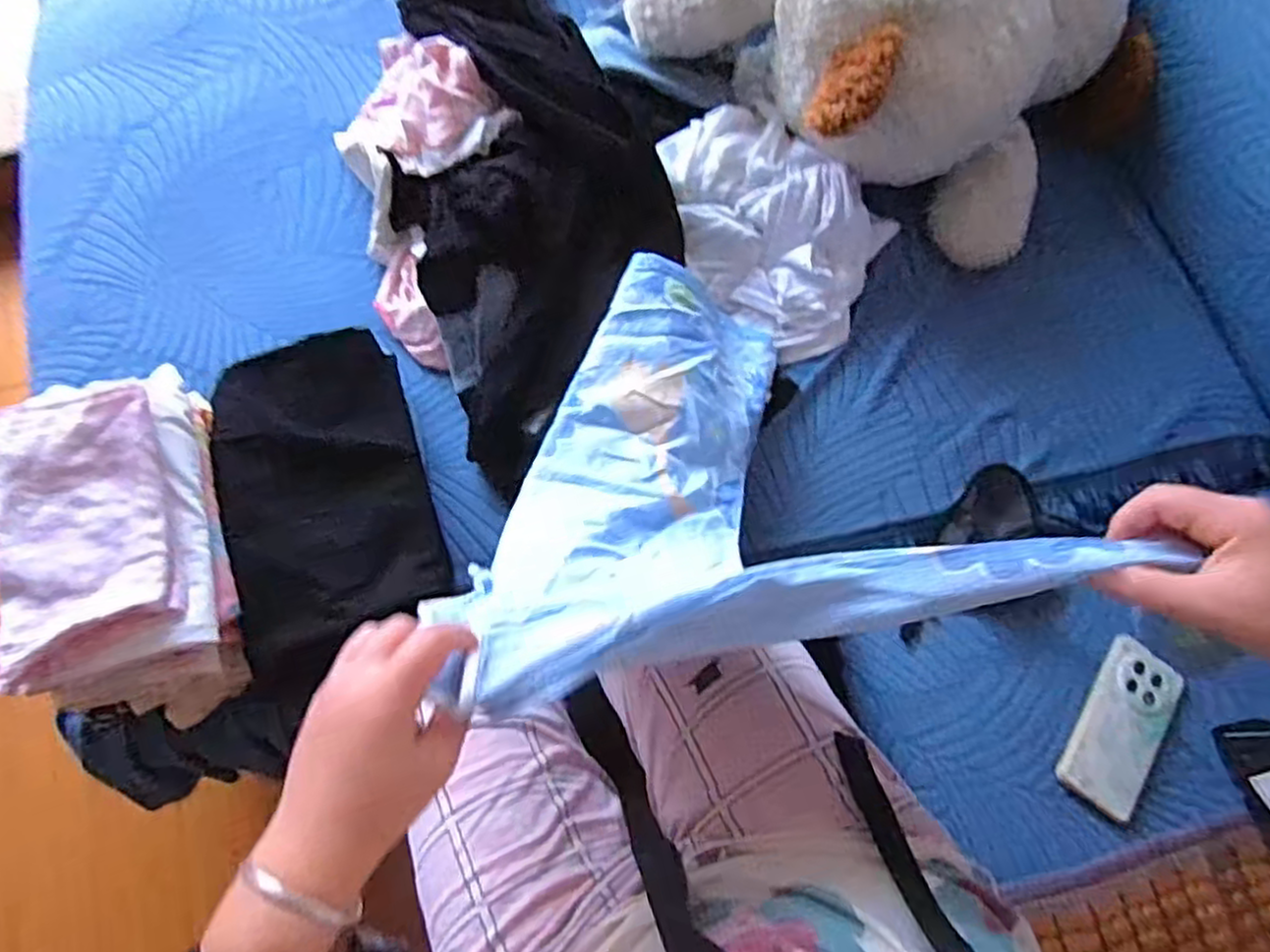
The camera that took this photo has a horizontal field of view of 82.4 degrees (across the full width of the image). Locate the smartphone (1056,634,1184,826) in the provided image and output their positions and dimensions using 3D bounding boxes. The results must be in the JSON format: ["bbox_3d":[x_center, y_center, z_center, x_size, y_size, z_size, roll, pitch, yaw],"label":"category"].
[{"bbox_3d":[0.476,0.245,0.709,0.079,0.013,0.166,32,76,9],"label":"smartphone"}]

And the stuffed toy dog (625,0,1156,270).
[{"bbox_3d":[0.302,-0.501,0.793,0.489,0.246,0.453,43,78,11],"label":"stuffed toy dog"}]

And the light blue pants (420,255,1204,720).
[{"bbox_3d":[0.045,-0.047,0.576,0.377,0.291,0.373,-12,74,-3],"label":"light blue pants"}]

